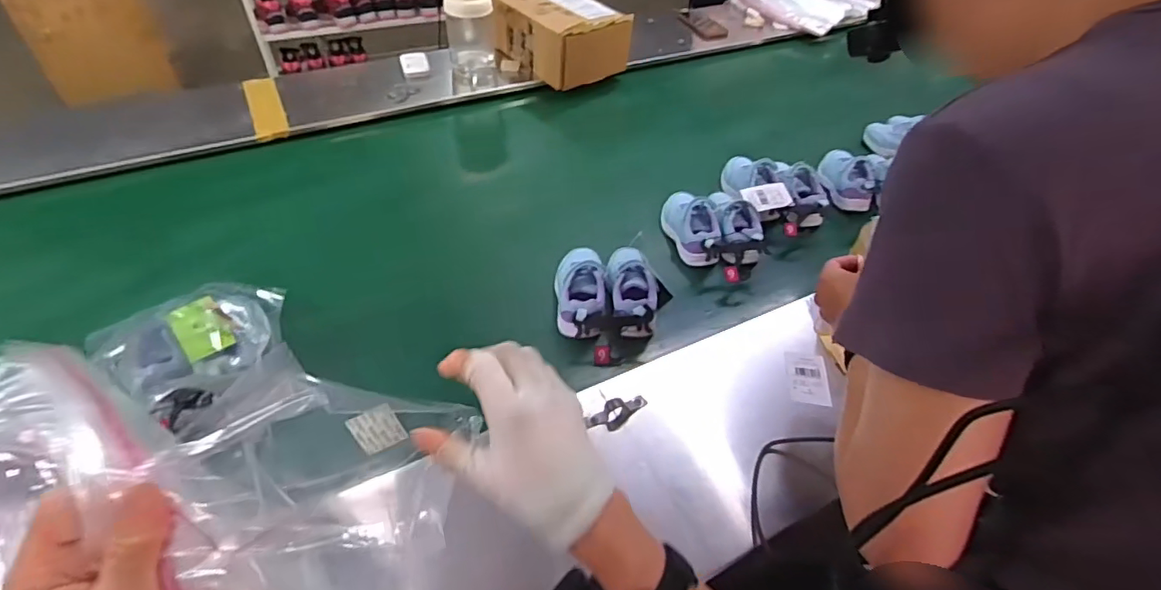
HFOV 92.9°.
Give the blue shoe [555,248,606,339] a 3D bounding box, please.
[{"bbox_3d":[-0.001,-0.001,0.787,0.070,0.074,0.156,-2,47,-5],"label":"blue shoe"}]

